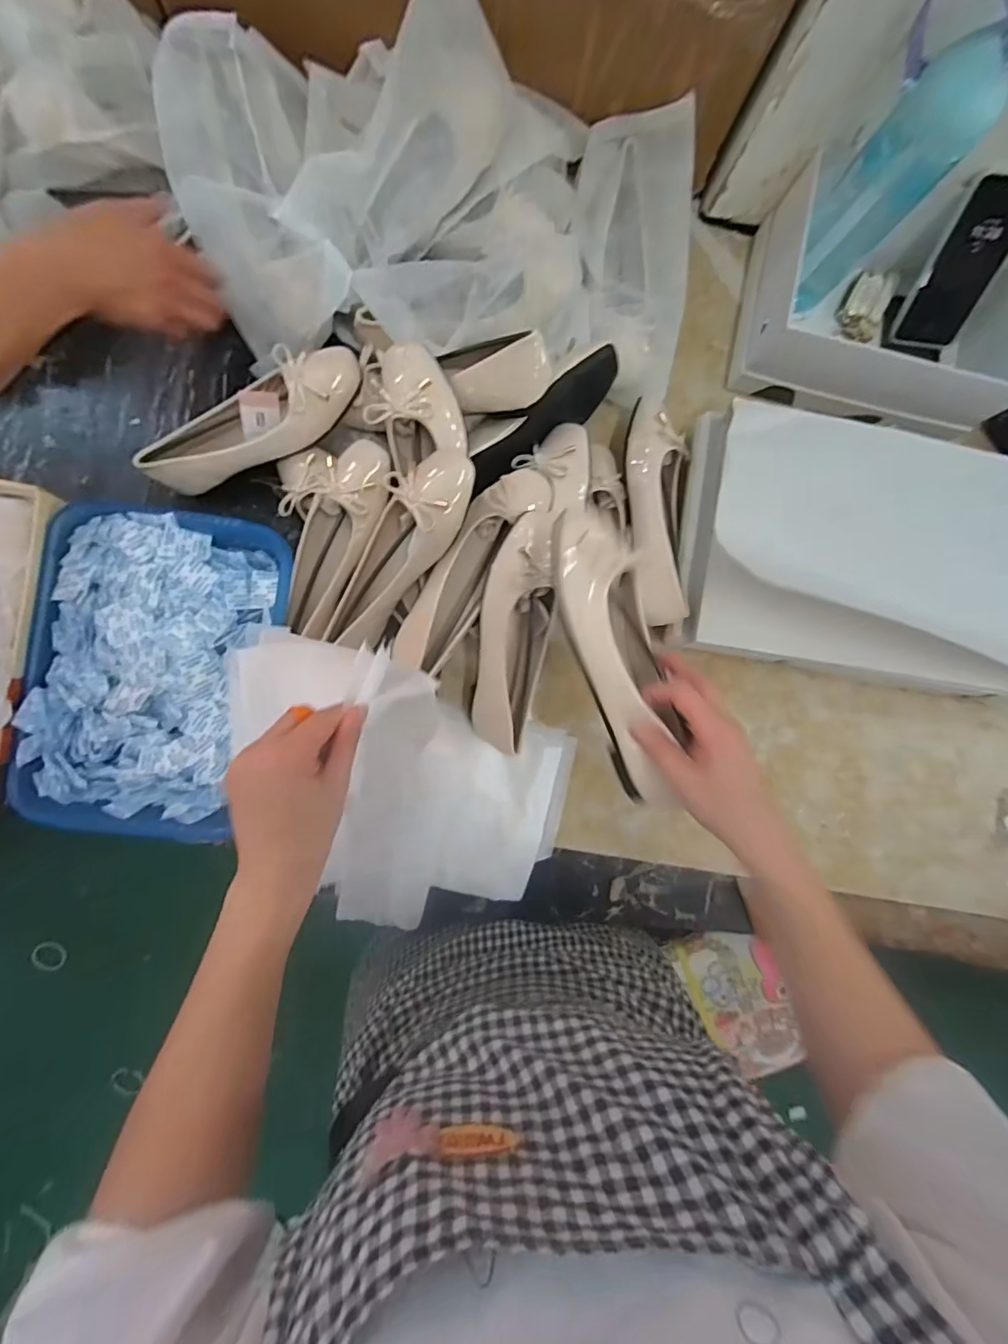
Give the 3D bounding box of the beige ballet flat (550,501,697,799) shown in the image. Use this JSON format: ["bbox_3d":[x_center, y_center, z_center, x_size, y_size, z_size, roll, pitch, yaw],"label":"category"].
[{"bbox_3d":[0.094,-0.010,0.430,0.070,0.059,0.228,-16,93,-8],"label":"beige ballet flat"}]

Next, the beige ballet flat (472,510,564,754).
[{"bbox_3d":[0.010,-0.040,0.561,0.071,0.071,0.247,6,107,-10],"label":"beige ballet flat"}]

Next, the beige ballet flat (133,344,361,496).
[{"bbox_3d":[-0.268,-0.262,0.567,0.255,0.051,0.078,-25,96,5],"label":"beige ballet flat"}]

